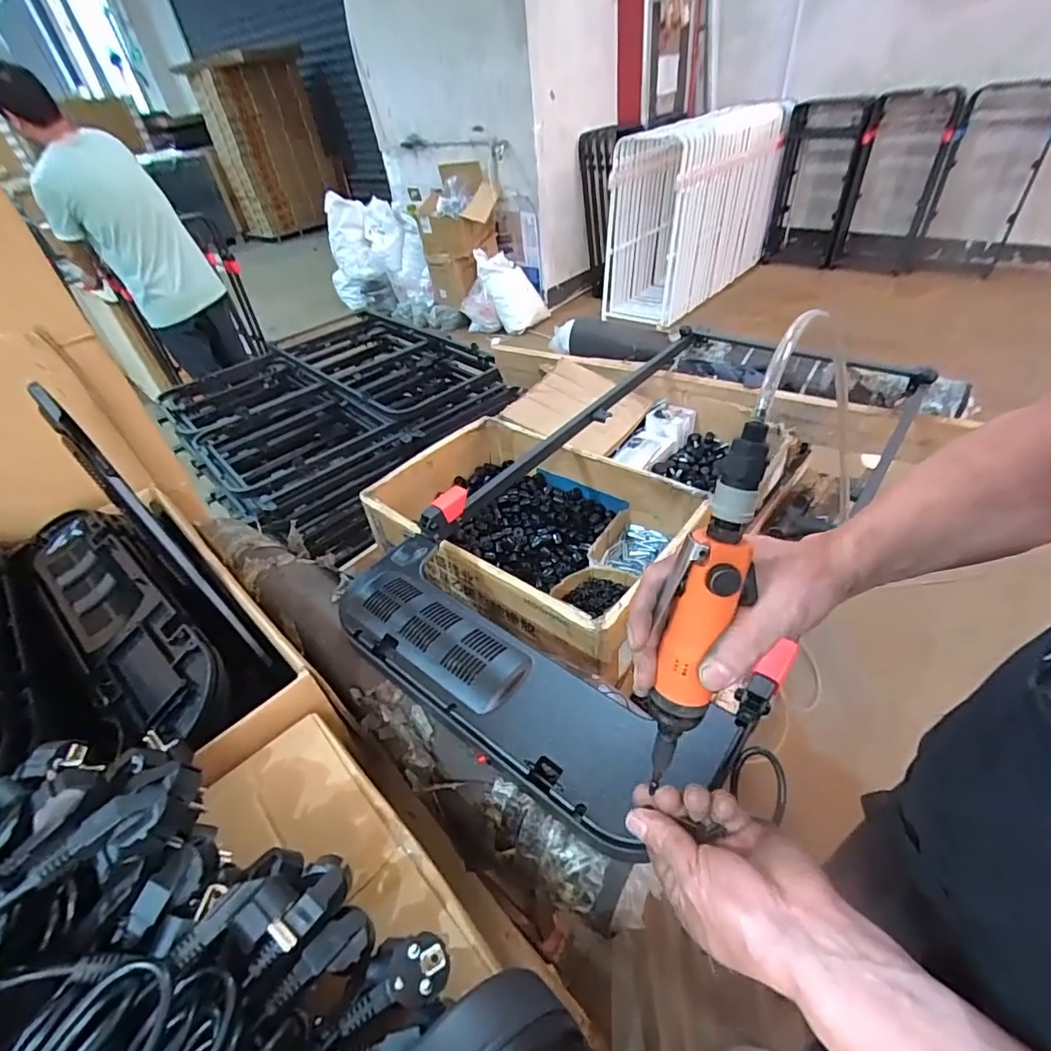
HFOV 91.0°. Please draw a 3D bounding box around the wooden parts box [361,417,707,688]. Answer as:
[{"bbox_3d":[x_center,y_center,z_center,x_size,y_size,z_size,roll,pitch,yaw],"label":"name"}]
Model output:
[{"bbox_3d":[0.010,0.007,0.920,0.535,0.159,0.352,27,52,33],"label":"wooden parts box"}]

